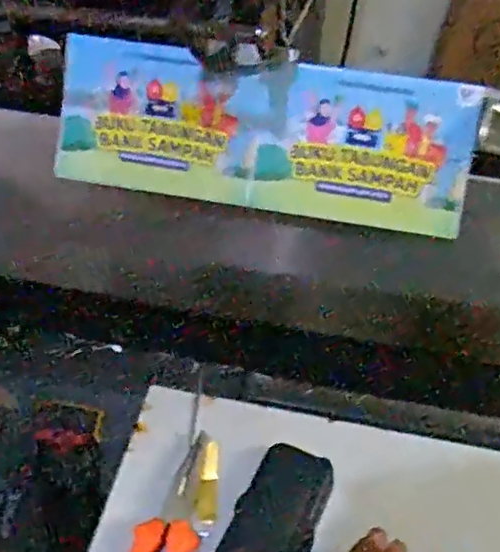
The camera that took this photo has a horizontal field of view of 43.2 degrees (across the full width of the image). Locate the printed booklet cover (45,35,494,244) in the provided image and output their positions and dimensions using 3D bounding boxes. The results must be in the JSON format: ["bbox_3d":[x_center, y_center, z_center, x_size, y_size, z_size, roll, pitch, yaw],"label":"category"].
[{"bbox_3d":[0.006,-0.107,0.475,0.308,0.111,0.008,10,11,7],"label":"printed booklet cover"}]

